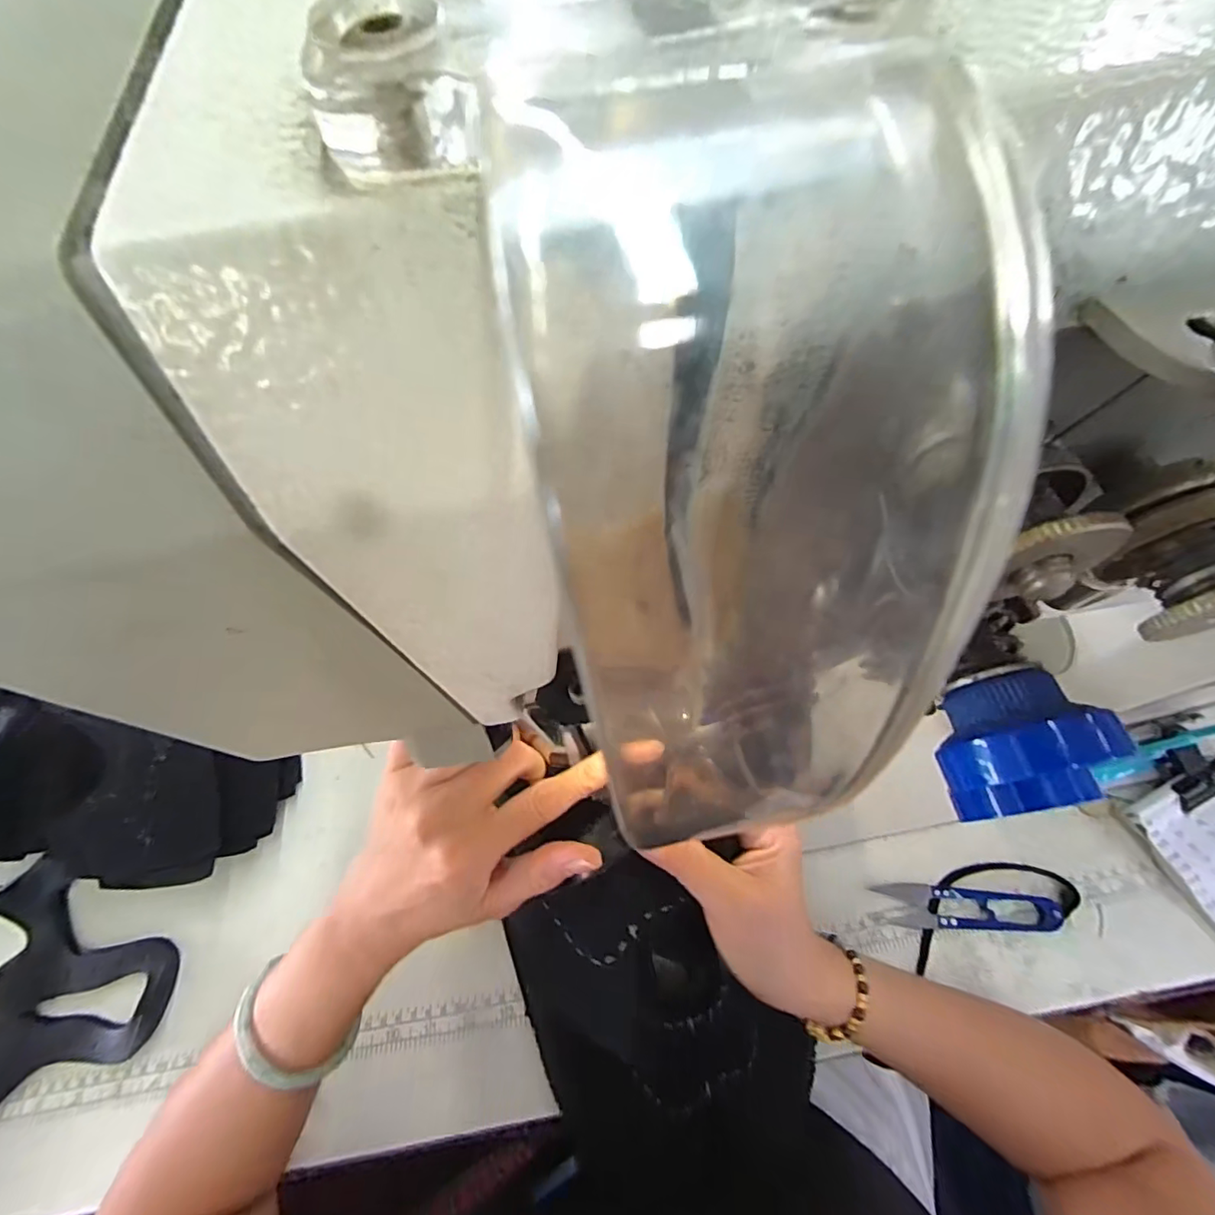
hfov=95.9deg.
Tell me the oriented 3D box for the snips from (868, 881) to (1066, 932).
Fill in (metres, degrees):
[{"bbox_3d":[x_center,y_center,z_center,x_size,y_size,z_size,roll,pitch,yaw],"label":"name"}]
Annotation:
[{"bbox_3d":[0.243,0.205,0.374,0.114,0.016,0.028,1,57,6],"label":"snips"}]

